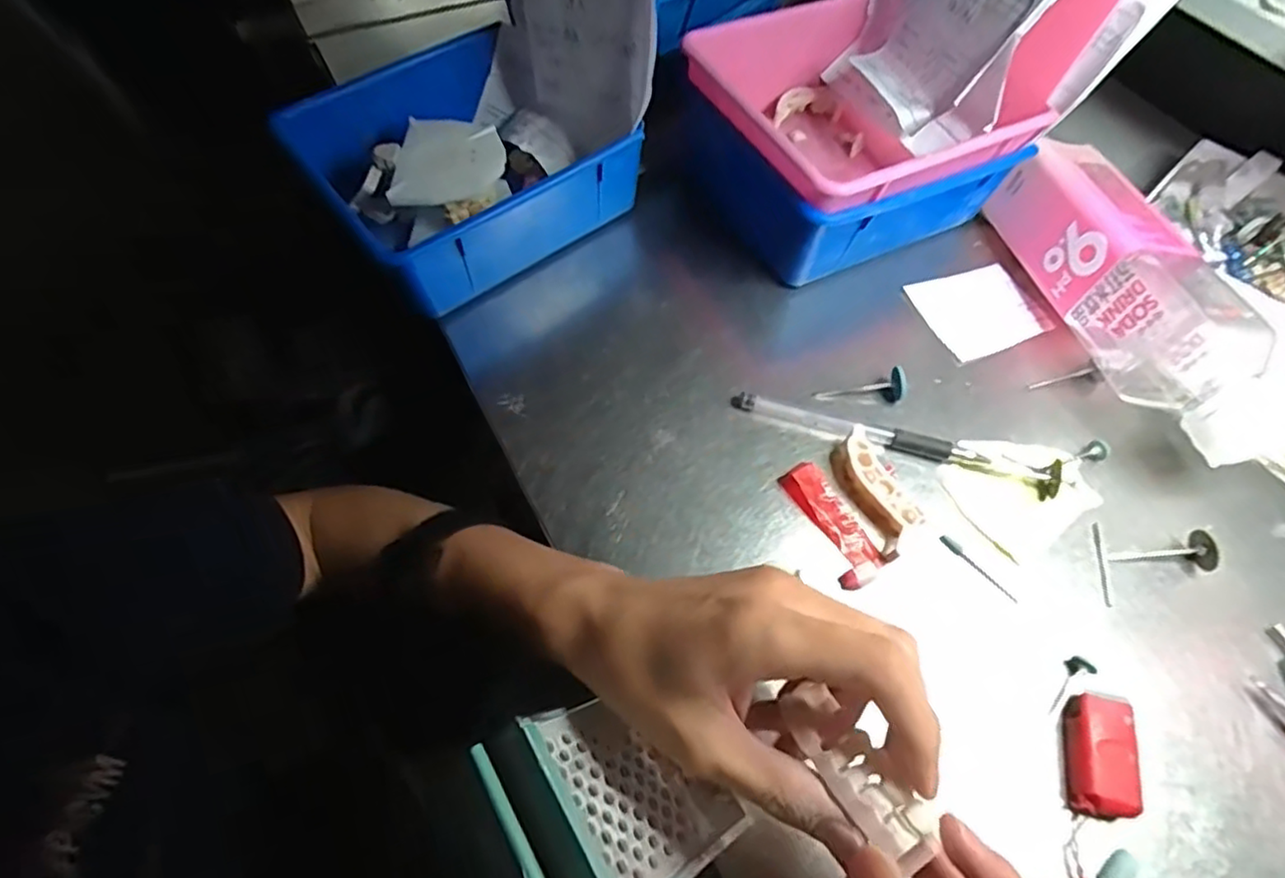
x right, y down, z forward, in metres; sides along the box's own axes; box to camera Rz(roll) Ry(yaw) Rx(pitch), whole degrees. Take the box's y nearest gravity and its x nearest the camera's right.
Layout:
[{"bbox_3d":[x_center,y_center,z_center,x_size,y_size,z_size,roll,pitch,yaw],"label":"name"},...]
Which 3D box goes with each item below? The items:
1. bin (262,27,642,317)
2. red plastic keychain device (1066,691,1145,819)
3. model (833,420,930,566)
[{"bbox_3d":[-0.110,-0.170,0.410,0.164,0.066,0.159,-33,67,-18],"label":"bin"},{"bbox_3d":[0.188,0.130,0.271,0.024,0.018,0.045,13,62,6],"label":"red plastic keychain device"},{"bbox_3d":[0.117,0.026,0.327,0.021,0.016,0.063,-19,63,-11],"label":"model"}]

